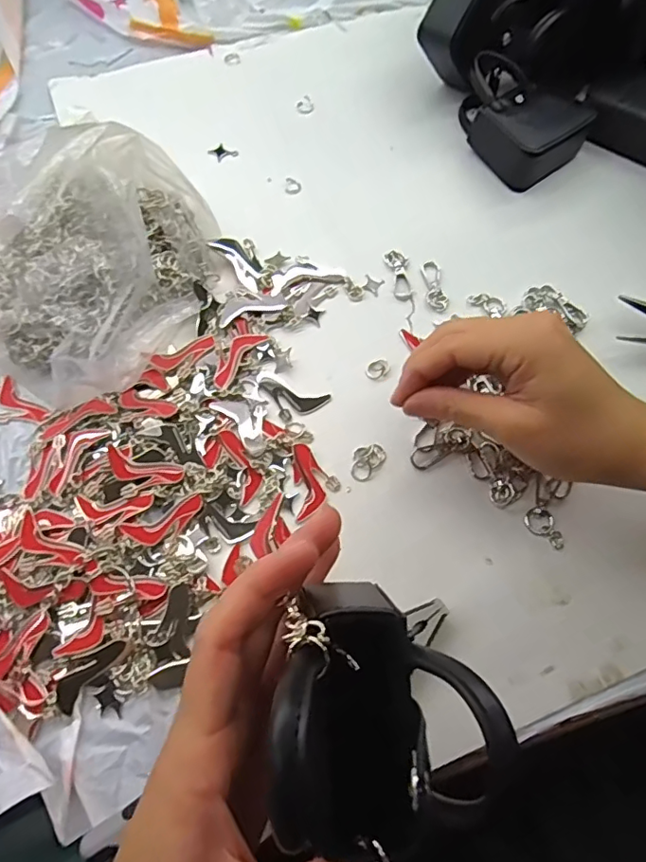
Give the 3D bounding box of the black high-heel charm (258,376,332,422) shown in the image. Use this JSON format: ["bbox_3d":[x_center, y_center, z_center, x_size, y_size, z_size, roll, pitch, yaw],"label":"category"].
[{"bbox_3d":[-0.021,-0.018,0.342,0.046,0.004,0.026,17,68,4],"label":"black high-heel charm"}]

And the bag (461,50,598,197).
[{"bbox_3d":[0.146,-0.237,0.418,0.099,0.042,0.064,43,72,14],"label":"bag"}]

